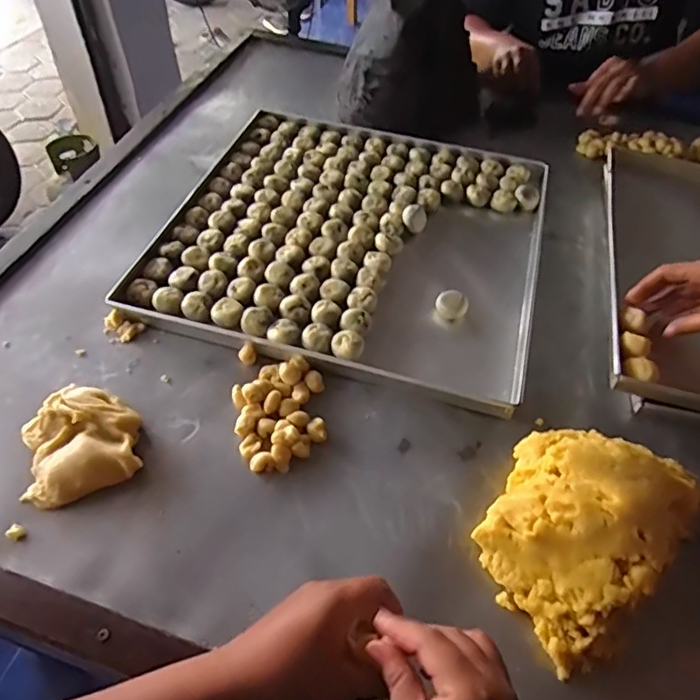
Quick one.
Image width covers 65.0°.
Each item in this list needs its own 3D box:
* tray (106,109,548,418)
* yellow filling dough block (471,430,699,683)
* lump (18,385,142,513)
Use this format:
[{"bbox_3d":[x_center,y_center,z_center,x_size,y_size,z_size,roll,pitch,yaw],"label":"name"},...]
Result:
[{"bbox_3d":[0.014,-0.178,0.809,0.508,0.032,0.513,14,52,8],"label":"tray"},{"bbox_3d":[0.218,0.152,0.509,0.218,0.080,0.164,-36,61,-27],"label":"yellow filling dough block"},{"bbox_3d":[-0.281,0.092,0.571,0.118,0.038,0.121,-20,55,-18],"label":"lump"}]

